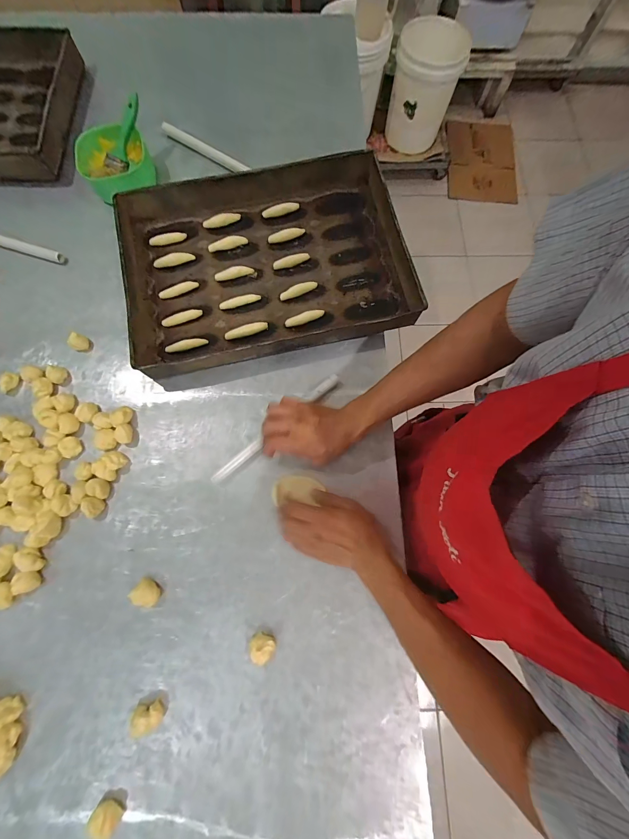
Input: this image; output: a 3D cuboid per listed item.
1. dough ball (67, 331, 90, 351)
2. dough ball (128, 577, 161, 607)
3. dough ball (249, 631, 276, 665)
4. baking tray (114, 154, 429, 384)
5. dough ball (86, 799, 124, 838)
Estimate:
[{"bbox_3d":[-0.425,-0.138,0.580,0.026,0.028,0.027,0,77,-1],"label":"dough ball"},{"bbox_3d":[-0.256,0.266,0.488,0.037,0.016,0.034,0,77,-1],"label":"dough ball"},{"bbox_3d":[-0.077,0.340,0.474,0.037,0.024,0.036,0,77,-1],"label":"dough ball"},{"bbox_3d":[-0.091,-0.305,0.608,0.527,0.059,0.385,-15,77,-5],"label":"baking tray"},{"bbox_3d":[-0.276,0.529,0.421,0.037,0.019,0.038,26,77,5],"label":"dough ball"}]

